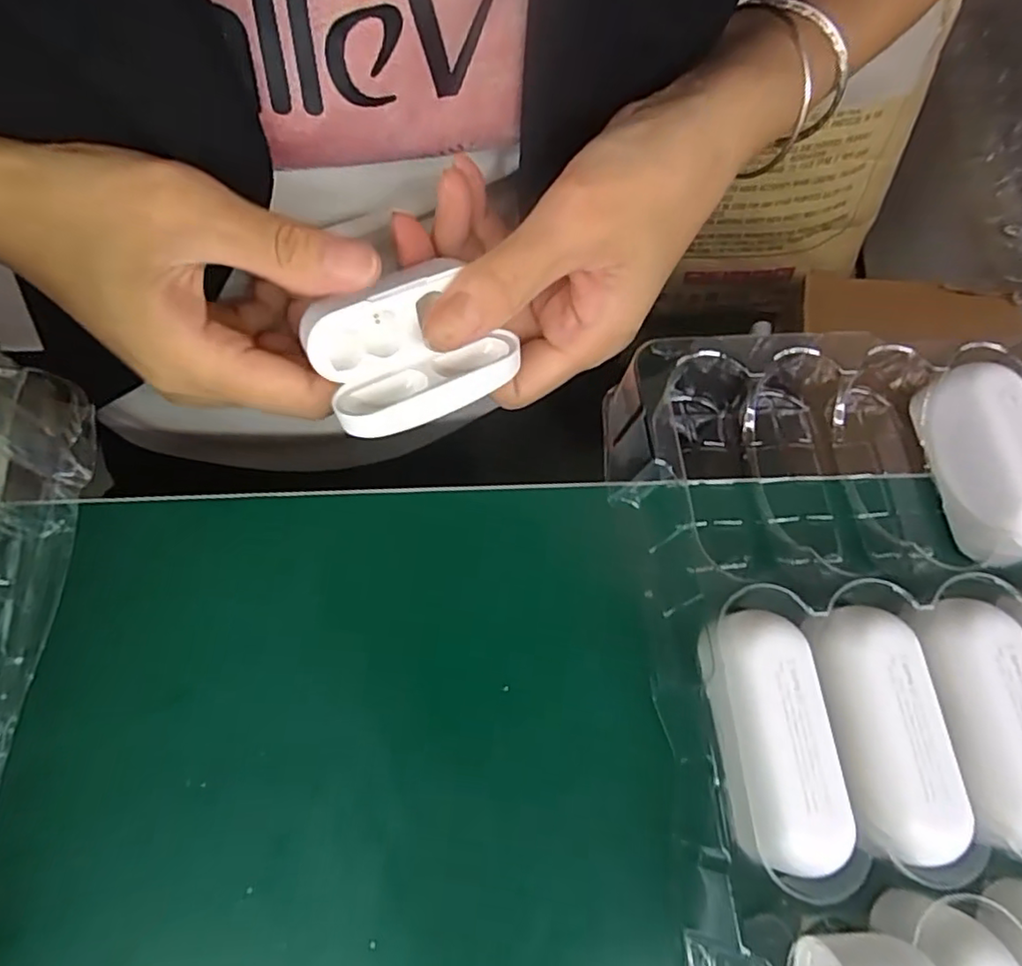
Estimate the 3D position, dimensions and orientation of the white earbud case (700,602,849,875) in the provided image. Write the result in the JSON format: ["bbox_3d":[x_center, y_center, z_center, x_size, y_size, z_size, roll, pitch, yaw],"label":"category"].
[{"bbox_3d":[0.066,0.067,0.164,0.026,0.028,0.060,-1,69,-3],"label":"white earbud case"}]

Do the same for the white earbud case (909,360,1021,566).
[{"bbox_3d":[0.151,-0.006,0.197,0.020,0.031,0.062,-6,69,-5],"label":"white earbud case"}]

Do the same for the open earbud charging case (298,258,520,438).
[{"bbox_3d":[-0.031,-0.042,0.201,0.061,0.029,0.039,-25,72,-12],"label":"open earbud charging case"}]

